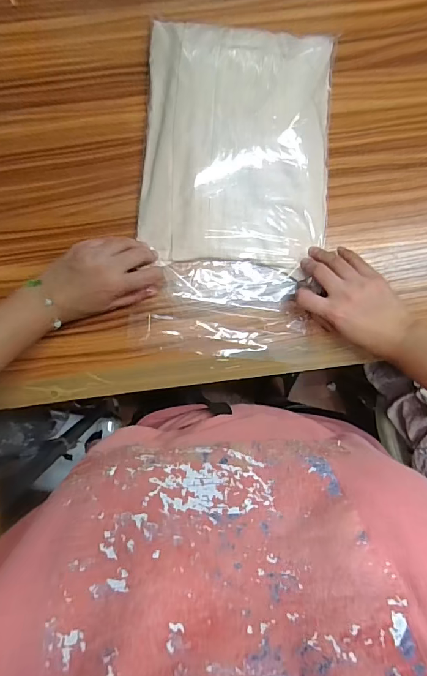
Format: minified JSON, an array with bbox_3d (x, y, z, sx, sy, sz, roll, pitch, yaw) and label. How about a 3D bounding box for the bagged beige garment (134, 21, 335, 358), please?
[{"bbox_3d":[0.023,-0.157,0.467,0.204,0.048,0.348,2,90,-2],"label":"bagged beige garment"}]

